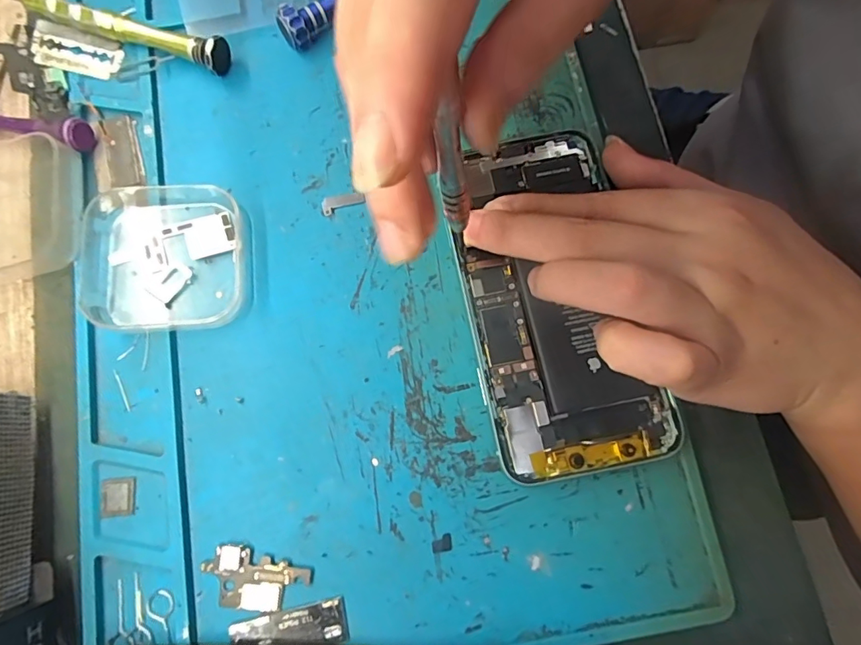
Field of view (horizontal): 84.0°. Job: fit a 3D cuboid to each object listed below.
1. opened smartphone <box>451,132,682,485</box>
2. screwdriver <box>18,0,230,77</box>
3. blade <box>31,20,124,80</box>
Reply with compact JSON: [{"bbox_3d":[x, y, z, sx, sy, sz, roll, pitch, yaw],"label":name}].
[{"bbox_3d":[0.052,-0.012,0.208,0.072,0.007,0.147,-9,77,-3],"label":"opened smartphone"},{"bbox_3d":[-0.156,-0.145,0.233,0.120,0.016,0.014,20,79,3],"label":"screwdriver"},{"bbox_3d":[-0.174,-0.133,0.234,0.044,0.005,0.021,11,78,2],"label":"blade"}]

